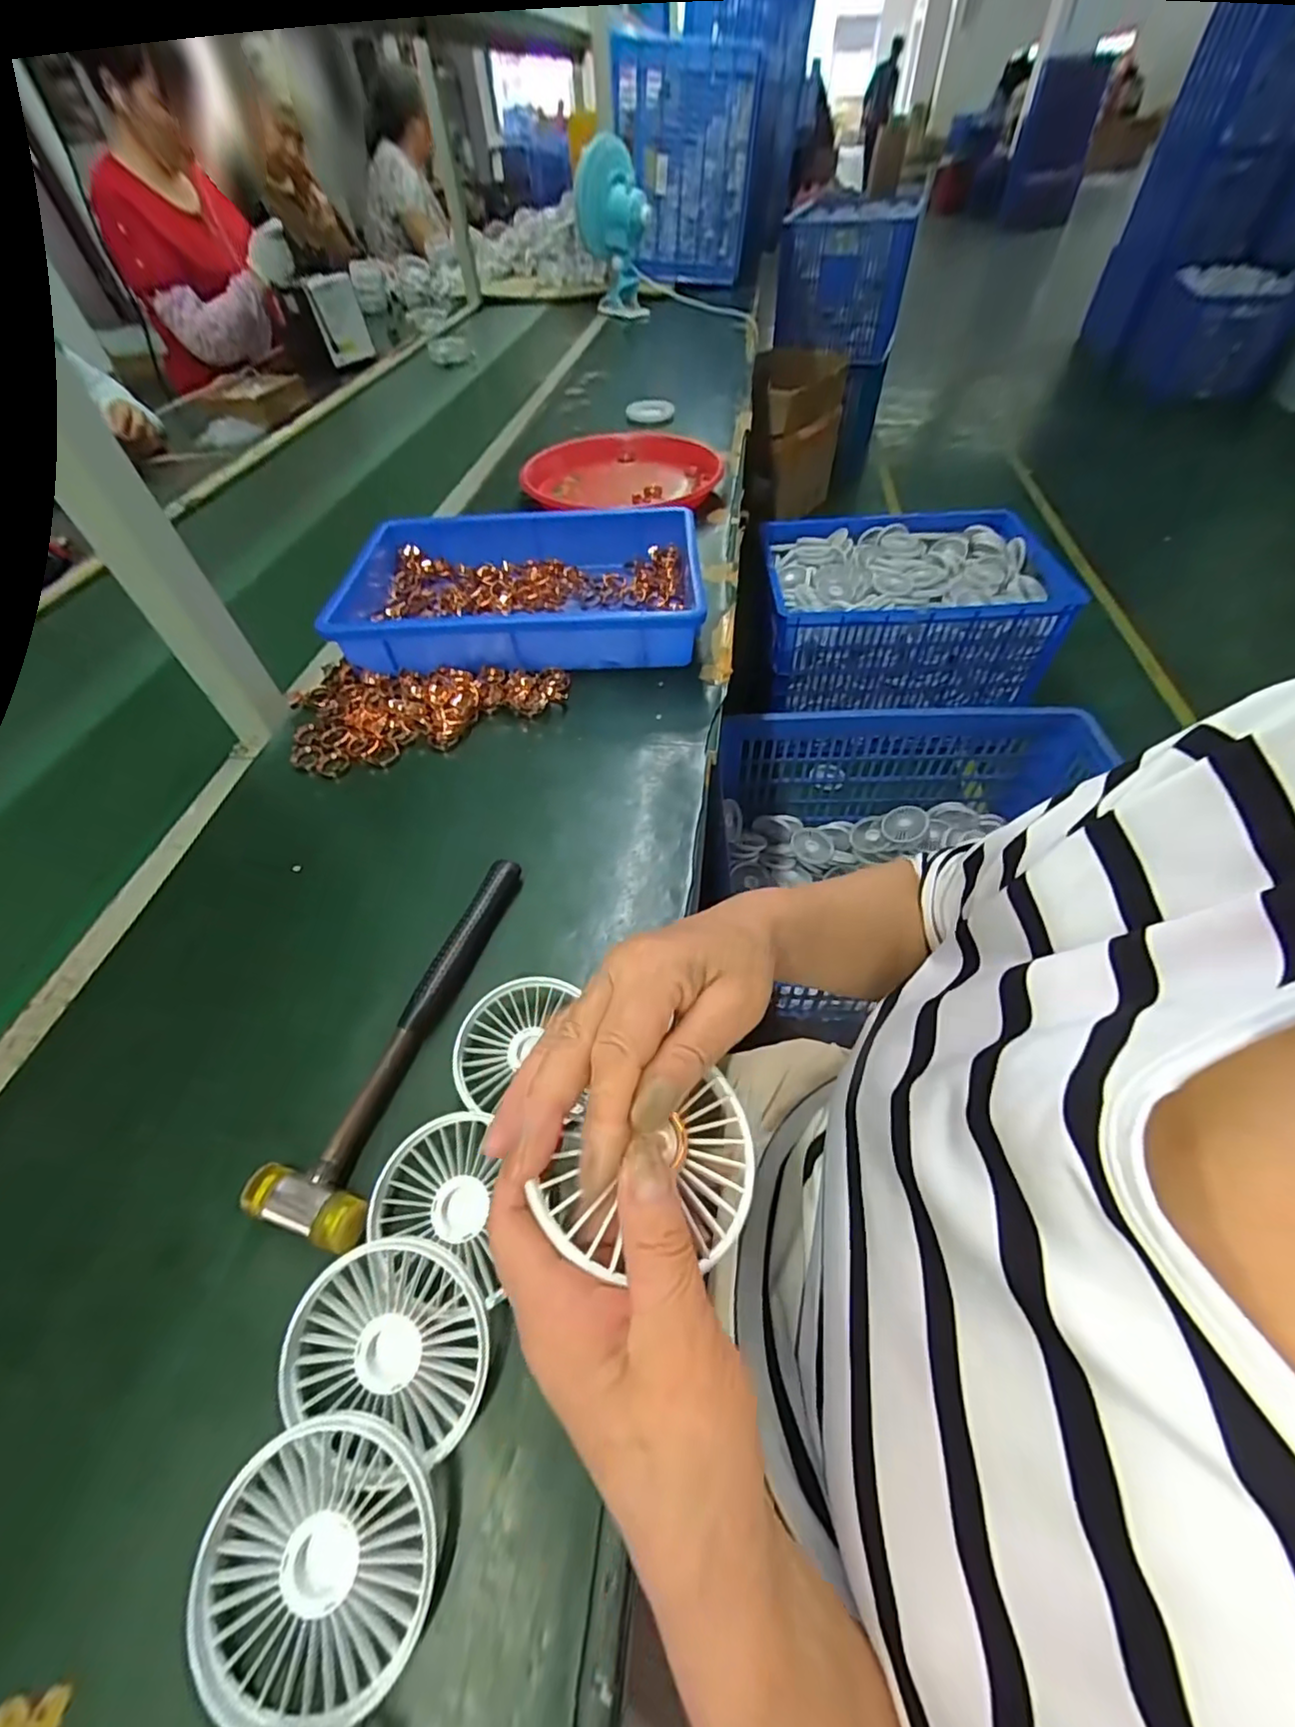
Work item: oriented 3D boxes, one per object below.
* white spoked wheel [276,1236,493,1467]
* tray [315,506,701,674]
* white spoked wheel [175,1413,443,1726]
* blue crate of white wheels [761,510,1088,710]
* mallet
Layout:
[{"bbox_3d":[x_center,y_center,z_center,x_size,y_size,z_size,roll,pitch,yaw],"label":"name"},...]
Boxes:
[{"bbox_3d":[-0.114,0.211,0.264,0.088,0.022,0.070,11,67,4],"label":"white spoked wheel"},{"bbox_3d":[-0.136,-0.299,0.634,0.367,0.070,0.242,-4,54,-1],"label":"tray"},{"bbox_3d":[-0.128,0.270,0.225,0.089,0.029,0.082,-1,54,1],"label":"white spoked wheel"},{"bbox_3d":[0.658,-0.682,1.534,0.709,0.256,0.529,0,53,3],"label":"blue crate of white wheels"},{"bbox_3d":[-0.152,0.097,0.369,0.061,0.025,0.240,10,55,9],"label":"mallet"}]

